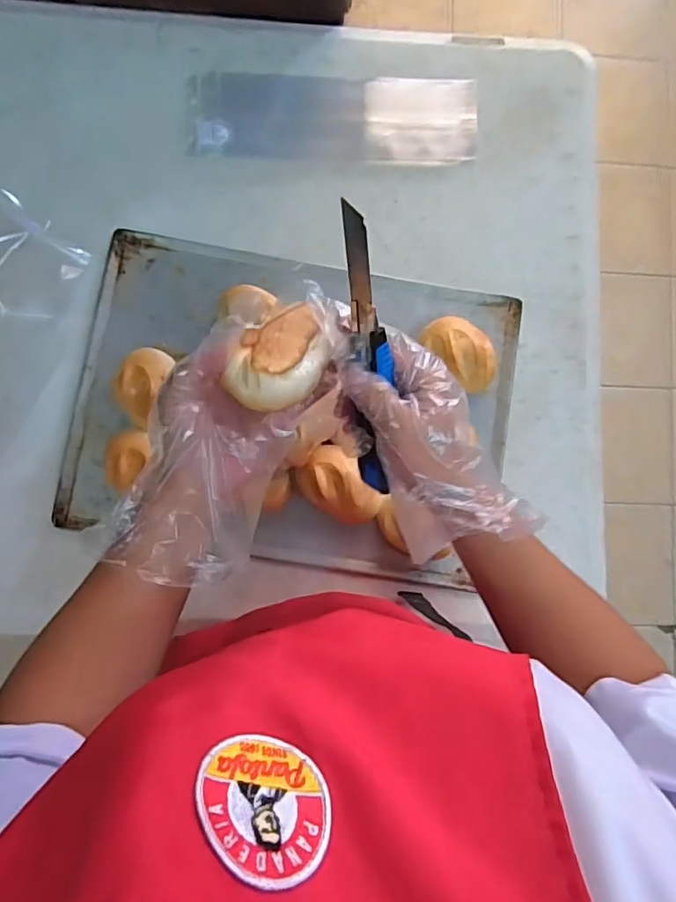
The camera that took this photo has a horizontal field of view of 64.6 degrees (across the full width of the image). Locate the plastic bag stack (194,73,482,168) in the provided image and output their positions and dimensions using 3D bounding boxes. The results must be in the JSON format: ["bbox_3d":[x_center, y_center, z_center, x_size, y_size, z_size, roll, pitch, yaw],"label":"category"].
[{"bbox_3d":[-0.003,-0.377,0.608,0.317,0.013,0.096,0,92,-1],"label":"plastic bag stack"}]

